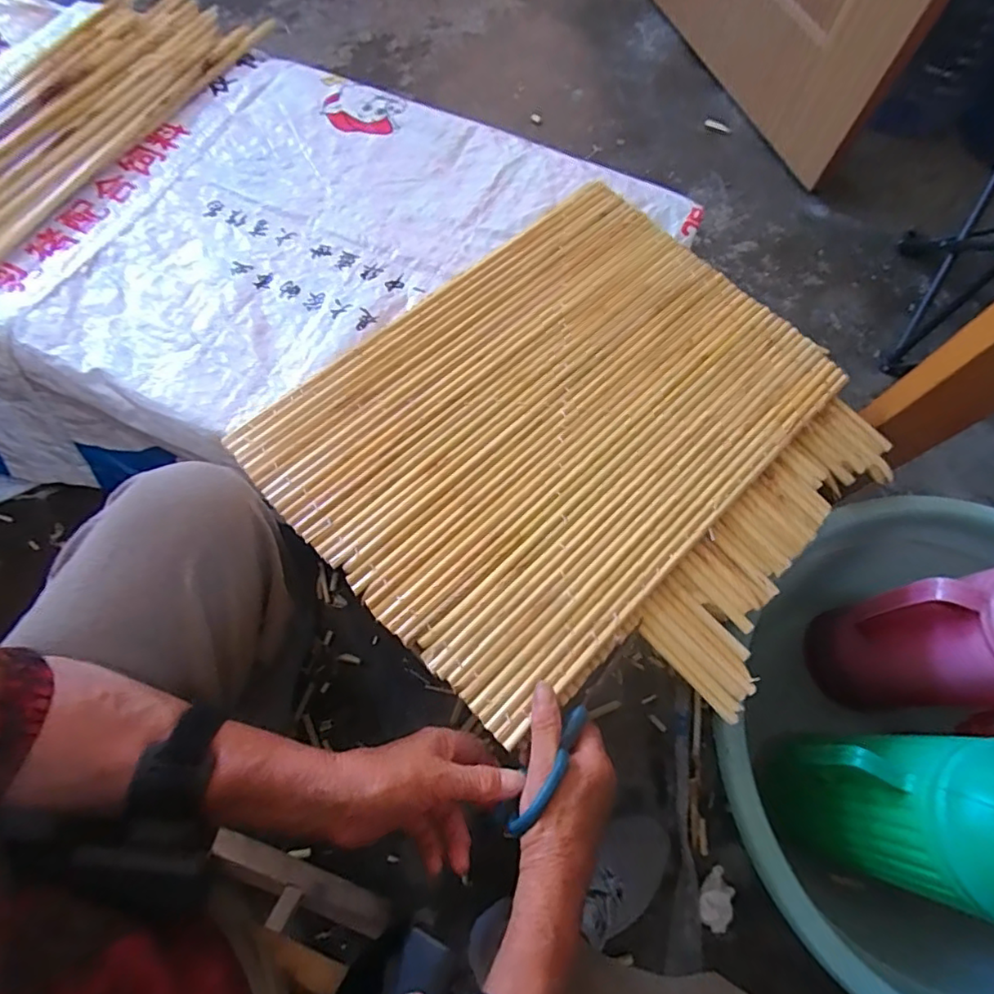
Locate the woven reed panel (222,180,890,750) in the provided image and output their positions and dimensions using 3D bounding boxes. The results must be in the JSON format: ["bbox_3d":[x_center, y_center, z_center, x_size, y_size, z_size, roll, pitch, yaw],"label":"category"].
[{"bbox_3d":[0.078,-0.045,0.473,0.435,0.010,0.389,-41,79,-17],"label":"woven reed panel"}]

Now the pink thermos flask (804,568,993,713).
[{"bbox_3d":[0.434,0.147,0.542,0.112,0.361,0.119,-6,67,-5],"label":"pink thermos flask"}]

